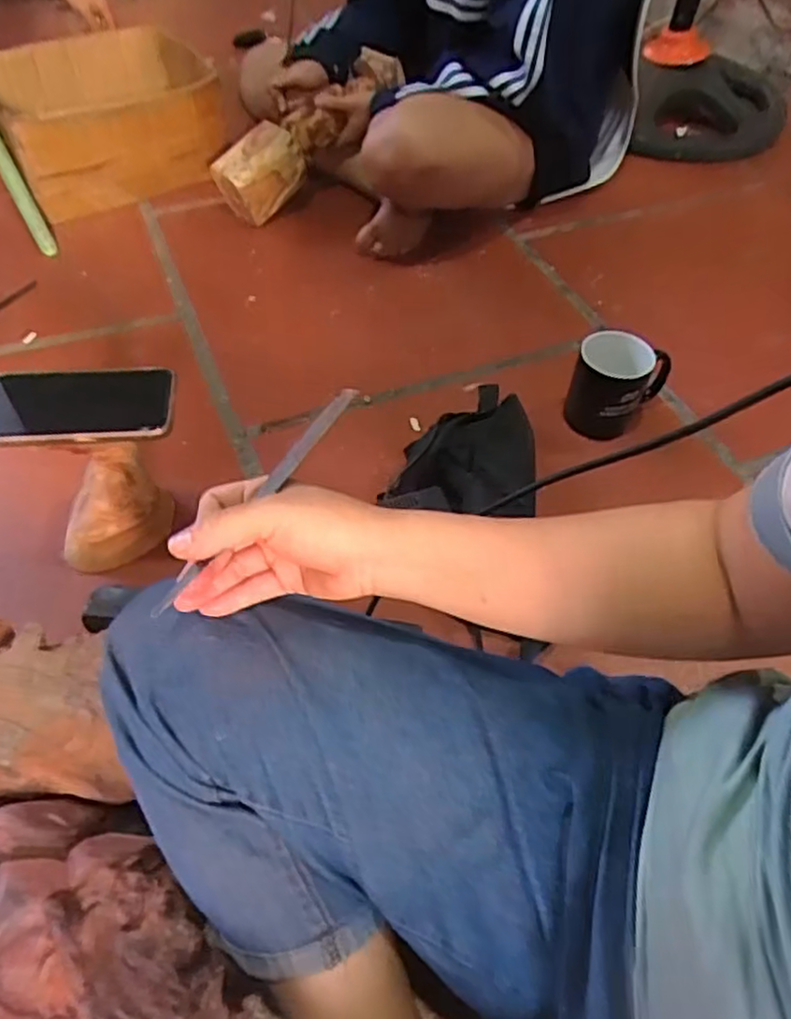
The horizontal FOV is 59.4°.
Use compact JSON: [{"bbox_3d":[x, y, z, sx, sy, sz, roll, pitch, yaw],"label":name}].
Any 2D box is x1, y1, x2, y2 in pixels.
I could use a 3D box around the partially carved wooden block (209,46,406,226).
[{"bbox_3d":[-0.127,-0.561,1.023,0.319,0.091,0.088,-40,59,2],"label":"partially carved wooden block"}]

